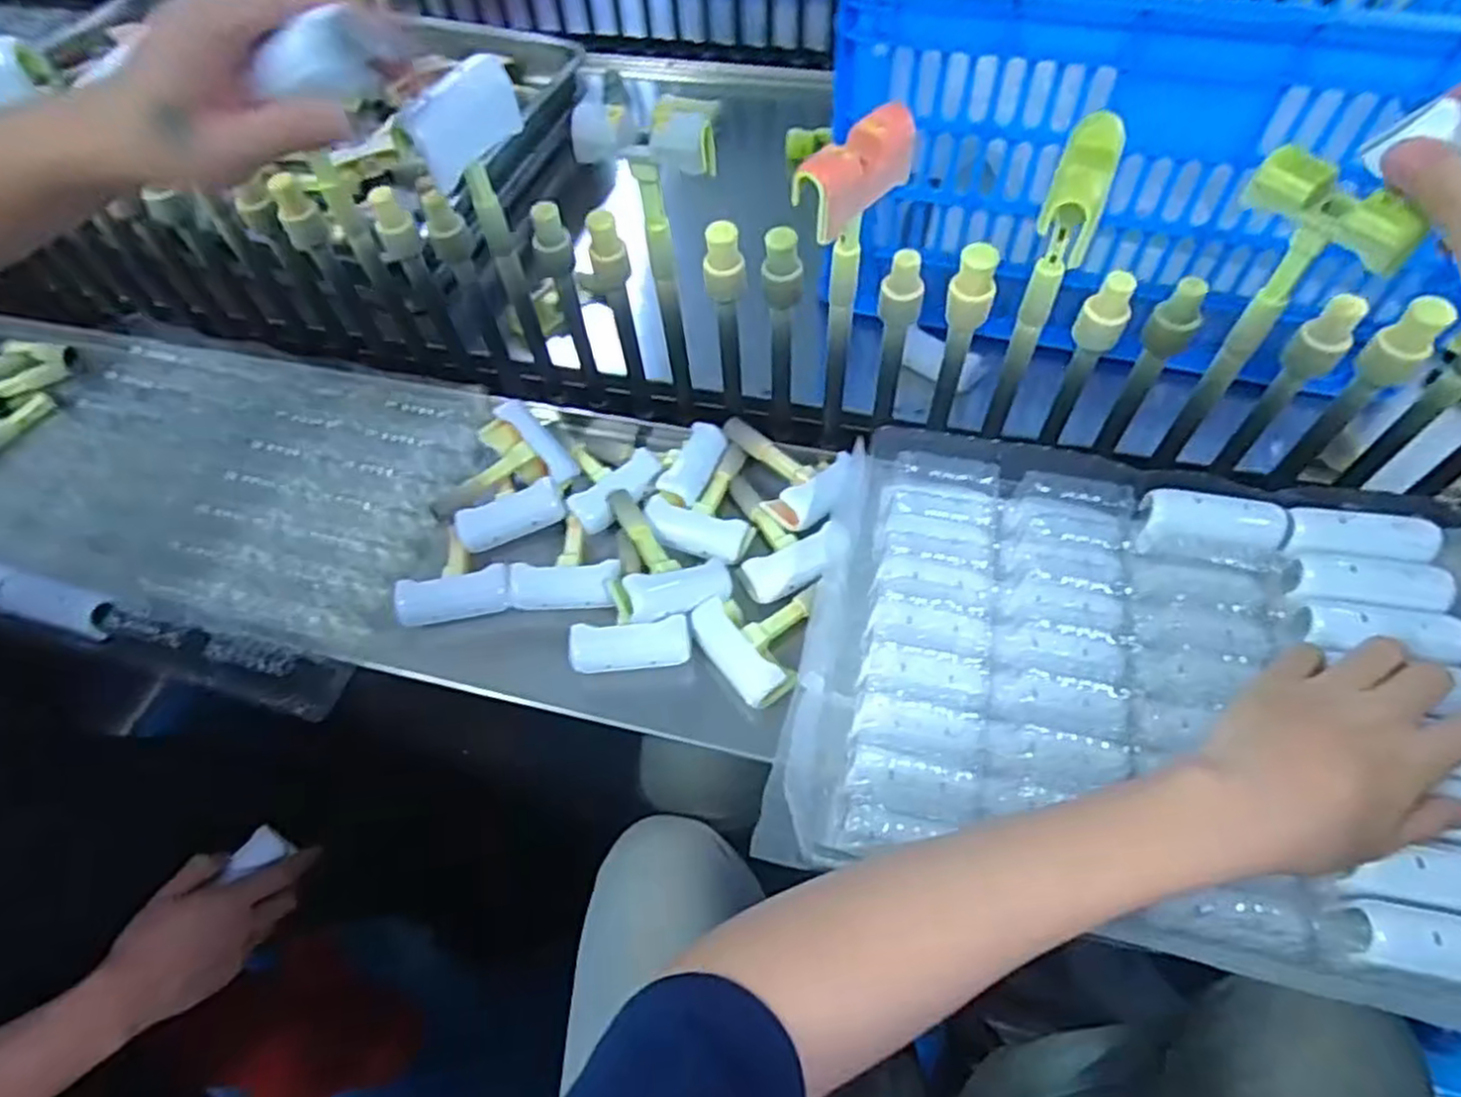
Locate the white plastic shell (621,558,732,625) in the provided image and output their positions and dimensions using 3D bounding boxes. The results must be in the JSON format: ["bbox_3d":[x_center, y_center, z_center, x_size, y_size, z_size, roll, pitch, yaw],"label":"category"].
[{"bbox_3d":[-0.033,0.026,0.506,0.075,0.014,0.032,-15,55,-29],"label":"white plastic shell"}]

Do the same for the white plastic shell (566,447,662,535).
[{"bbox_3d":[-0.081,-0.042,0.566,0.076,0.014,0.034,-40,63,-21],"label":"white plastic shell"}]

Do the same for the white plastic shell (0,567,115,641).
[{"bbox_3d":[-0.504,0.027,0.533,0.177,0.024,0.030,14,59,12],"label":"white plastic shell"}]

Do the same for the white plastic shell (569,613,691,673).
[{"bbox_3d":[-0.064,0.063,0.499,0.075,0.015,0.032,-6,87,0],"label":"white plastic shell"}]

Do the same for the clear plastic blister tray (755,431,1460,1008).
[{"bbox_3d":[0.229,0.054,0.442,0.354,0.043,0.312,10,58,10],"label":"clear plastic blister tray"}]

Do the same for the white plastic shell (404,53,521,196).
[{"bbox_3d":[-0.149,-0.243,0.438,0.018,0.041,0.074,21,61,16],"label":"white plastic shell"}]

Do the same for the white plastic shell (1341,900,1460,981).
[{"bbox_3d":[0.324,0.177,0.339,0.075,0.009,0.025,10,58,10],"label":"white plastic shell"}]

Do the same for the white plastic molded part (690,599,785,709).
[{"bbox_3d":[0.003,0.064,0.489,0.027,0.016,0.071,-31,60,-16],"label":"white plastic molded part"}]

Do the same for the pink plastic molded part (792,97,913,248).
[{"bbox_3d":[0.065,-0.195,0.398,0.020,0.038,0.075,38,67,24],"label":"pink plastic molded part"}]

